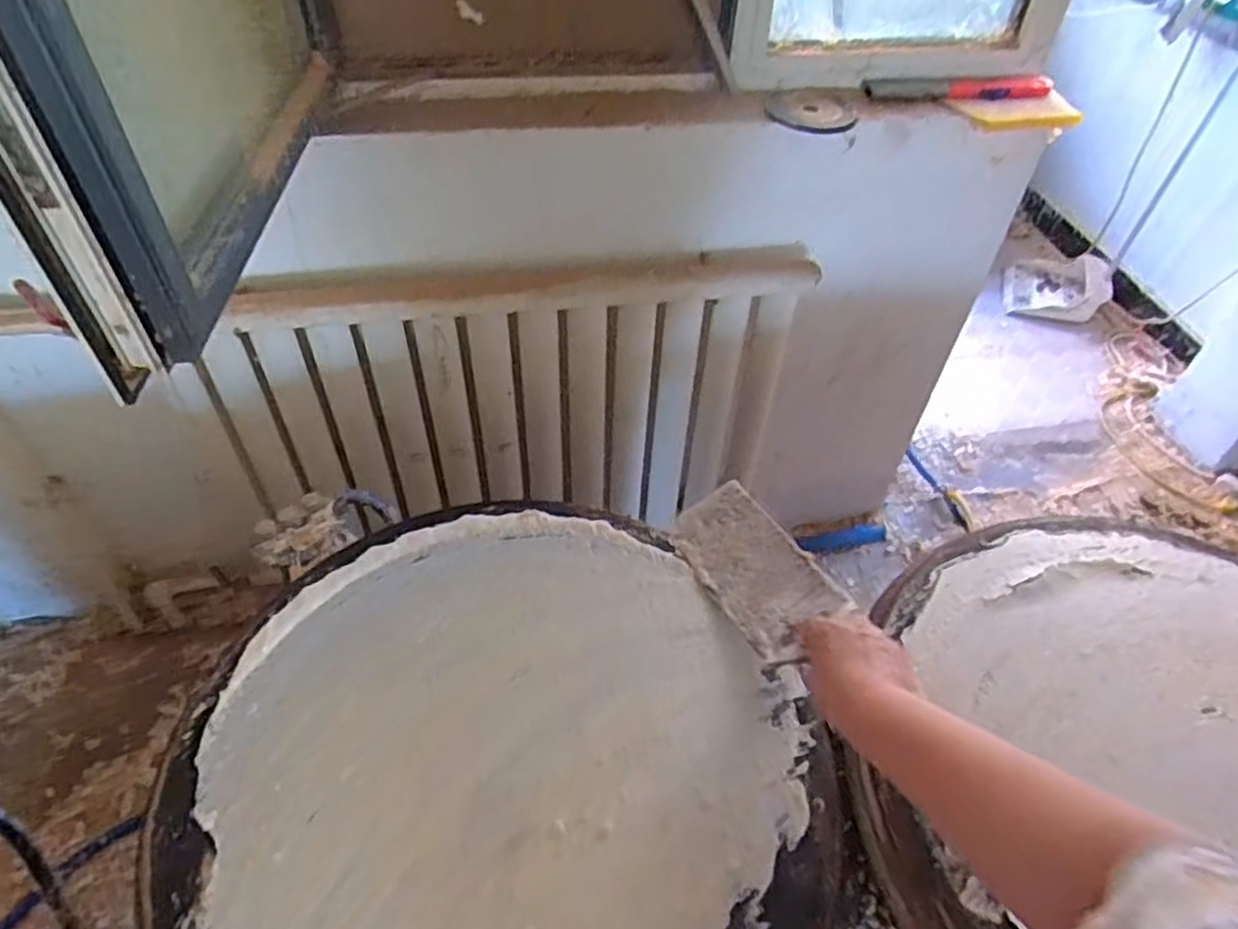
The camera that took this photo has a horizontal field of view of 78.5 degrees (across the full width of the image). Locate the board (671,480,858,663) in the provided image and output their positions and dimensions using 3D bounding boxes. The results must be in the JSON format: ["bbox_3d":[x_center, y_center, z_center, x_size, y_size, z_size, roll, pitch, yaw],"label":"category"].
[{"bbox_3d":[0.136,0.103,0.780,0.102,0.017,0.210,-36,46,-3],"label":"board"}]

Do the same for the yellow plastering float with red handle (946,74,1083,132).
[{"bbox_3d":[0.536,-0.503,1.055,0.159,0.041,0.110,8,48,4],"label":"yellow plastering float with red handle"}]

